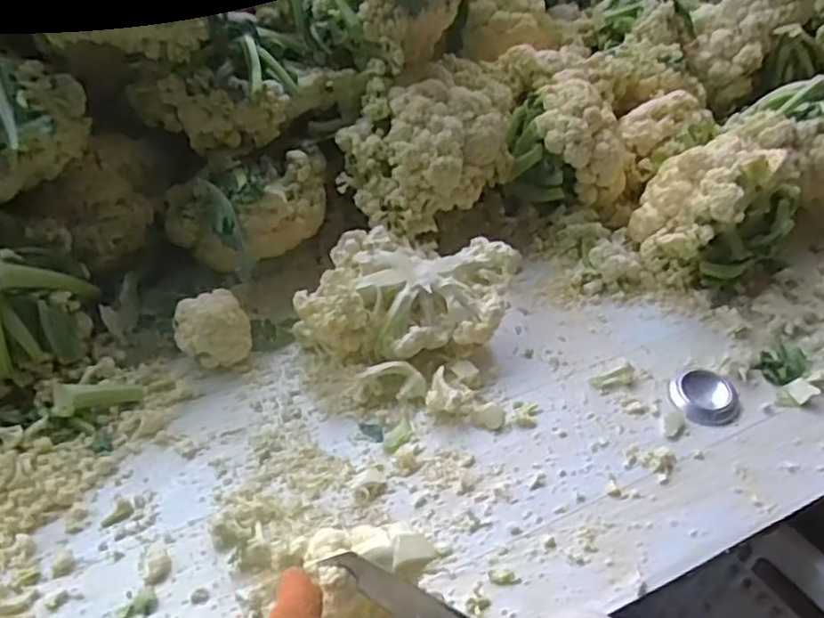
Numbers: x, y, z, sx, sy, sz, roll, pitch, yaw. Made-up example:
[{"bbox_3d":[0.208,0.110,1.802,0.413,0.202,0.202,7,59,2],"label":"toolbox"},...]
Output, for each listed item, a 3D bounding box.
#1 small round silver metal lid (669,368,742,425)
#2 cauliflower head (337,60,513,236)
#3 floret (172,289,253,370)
[{"bbox_3d":[0.280,0.081,0.674,0.064,0.018,0.063,2,43,-2],"label":"small round silver metal lid"},{"bbox_3d":[0.021,-0.178,0.749,0.132,0.106,0.197,25,47,21],"label":"cauliflower head"},{"bbox_3d":[-0.182,0.019,0.649,0.065,0.054,0.052,-11,45,-15],"label":"floret"}]

